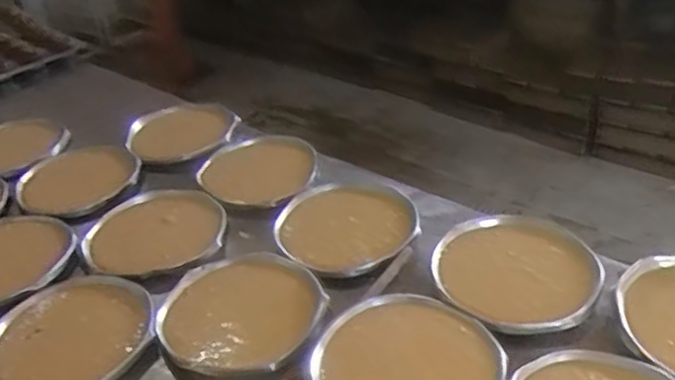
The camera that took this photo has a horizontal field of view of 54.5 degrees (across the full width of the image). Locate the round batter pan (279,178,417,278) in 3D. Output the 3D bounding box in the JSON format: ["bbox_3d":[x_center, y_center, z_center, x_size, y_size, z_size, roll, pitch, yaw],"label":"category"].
[{"bbox_3d":[0.011,0.049,0.932,0.187,0.036,0.210,-9,34,-6],"label":"round batter pan"}]

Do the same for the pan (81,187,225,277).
[{"bbox_3d":[-0.265,0.059,0.961,0.198,0.048,0.209,-7,34,-3],"label":"pan"}]

